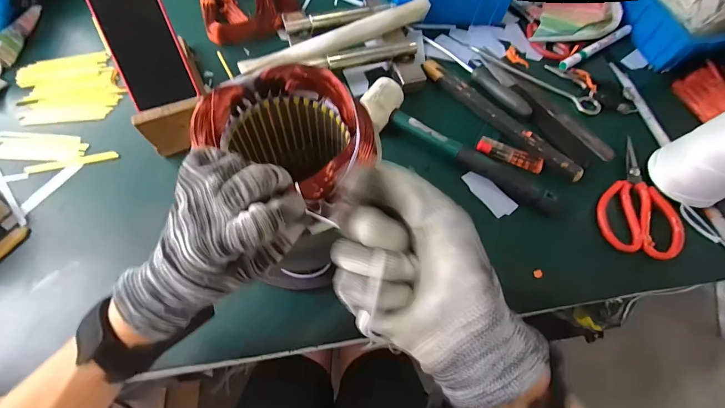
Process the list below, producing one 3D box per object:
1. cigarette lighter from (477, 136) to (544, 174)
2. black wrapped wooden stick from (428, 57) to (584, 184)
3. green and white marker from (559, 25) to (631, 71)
[{"bbox_3d":[0.196,-0.066,0.433,0.086,0.015,0.023,24,66,9],"label":"cigarette lighter"},{"bbox_3d":[0.184,-0.122,0.453,0.030,0.015,0.263,-37,71,-18],"label":"black wrapped wooden stick"},{"bbox_3d":[0.370,-0.248,0.515,0.138,0.018,0.016,-27,68,-14],"label":"green and white marker"}]

